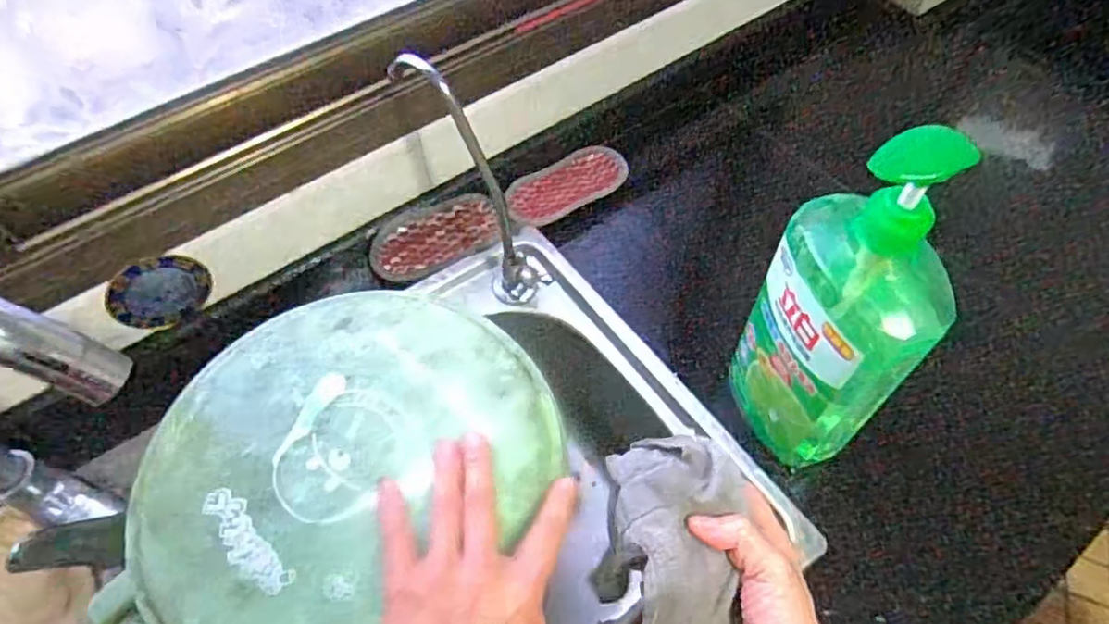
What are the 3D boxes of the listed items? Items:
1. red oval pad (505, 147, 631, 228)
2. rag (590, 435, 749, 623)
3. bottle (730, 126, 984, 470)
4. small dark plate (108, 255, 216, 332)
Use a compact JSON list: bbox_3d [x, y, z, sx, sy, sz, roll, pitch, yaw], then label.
[{"bbox_3d":[0.010,-0.138,0.700,0.135,0.020,0.065,-28,59,-16],"label":"red oval pad"},{"bbox_3d":[0.066,0.146,0.384,0.075,0.090,0.133,6,56,7],"label":"rag"},{"bbox_3d":[0.187,0.004,0.432,0.056,0.281,0.115,-19,57,-10],"label":"bottle"},{"bbox_3d":[-0.323,-0.016,0.535,0.004,0.061,0.073,27,54,38],"label":"small dark plate"}]

